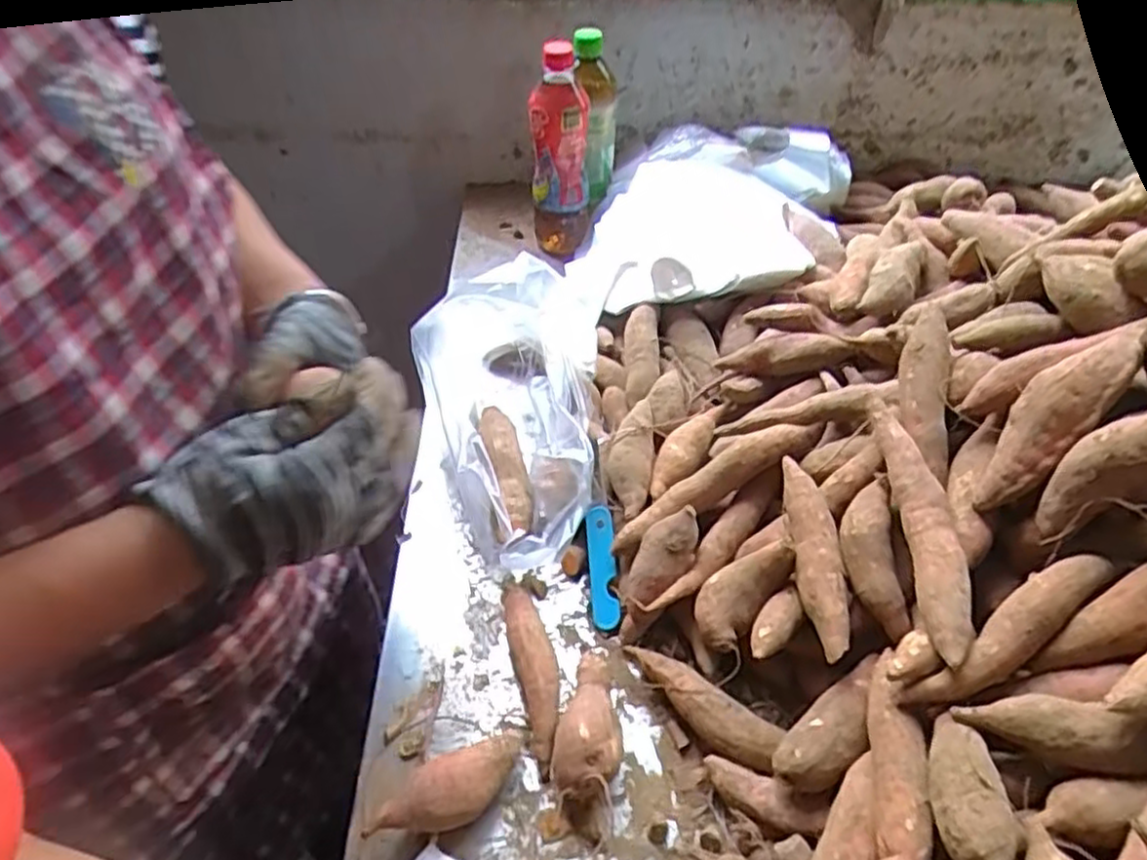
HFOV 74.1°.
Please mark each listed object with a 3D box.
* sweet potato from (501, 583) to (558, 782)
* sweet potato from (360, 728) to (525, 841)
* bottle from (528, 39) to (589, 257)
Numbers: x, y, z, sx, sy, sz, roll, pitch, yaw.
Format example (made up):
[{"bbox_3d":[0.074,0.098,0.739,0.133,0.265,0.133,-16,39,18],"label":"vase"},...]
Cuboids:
[{"bbox_3d":[-0.028,0.156,0.516,0.025,0.035,0.140,-11,47,-10],"label":"sweet potato"},{"bbox_3d":[-0.072,0.216,0.454,0.101,0.040,0.043,-29,52,-24],"label":"sweet potato"},{"bbox_3d":[-0.014,-0.297,0.823,0.061,0.226,0.061,-2,46,-1],"label":"bottle"}]

